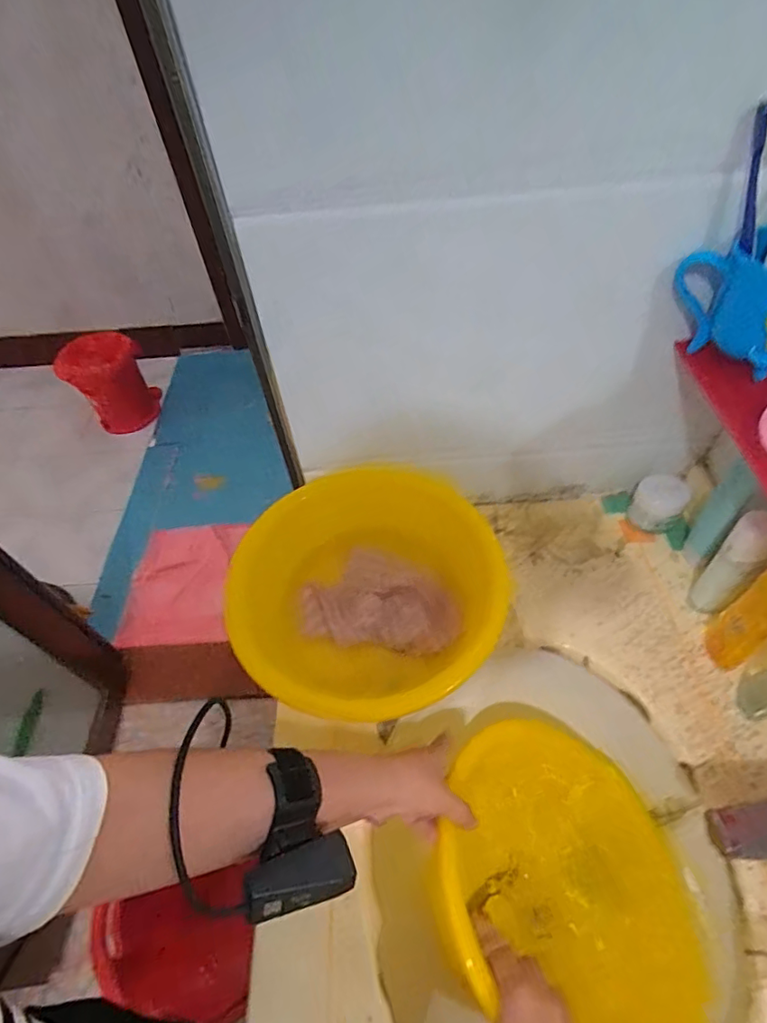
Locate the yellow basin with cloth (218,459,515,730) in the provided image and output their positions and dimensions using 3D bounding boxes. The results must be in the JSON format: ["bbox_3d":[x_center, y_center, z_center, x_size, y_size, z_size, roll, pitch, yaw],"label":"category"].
[{"bbox_3d":[-0.013,0.090,0.571,0.271,0.105,0.272,-2,52,3],"label":"yellow basin with cloth"}]

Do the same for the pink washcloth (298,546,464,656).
[{"bbox_3d":[-0.003,0.100,0.594,0.176,0.020,0.115,3,52,7],"label":"pink washcloth"}]

